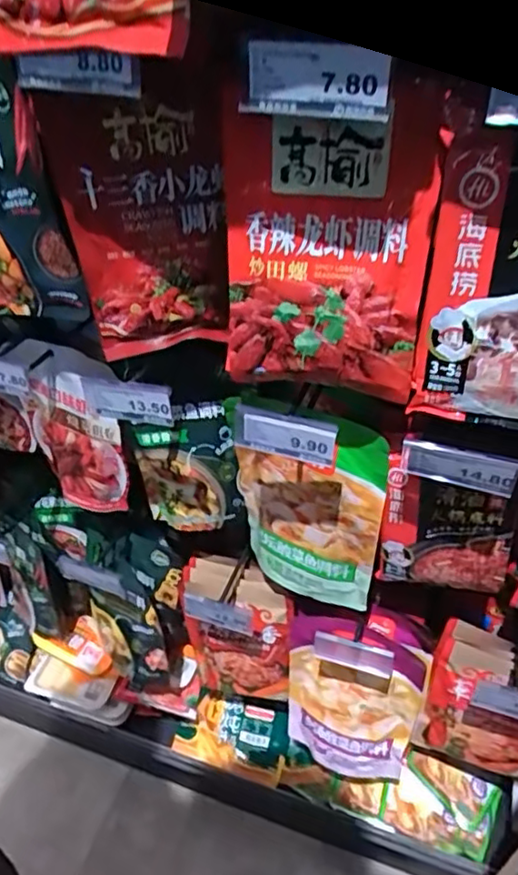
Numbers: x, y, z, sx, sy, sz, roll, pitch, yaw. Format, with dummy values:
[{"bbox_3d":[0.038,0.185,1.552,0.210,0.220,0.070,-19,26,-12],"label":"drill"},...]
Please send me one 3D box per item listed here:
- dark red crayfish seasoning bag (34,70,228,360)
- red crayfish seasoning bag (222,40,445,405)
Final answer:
[{"bbox_3d":[-0.107,-0.196,0.576,0.149,0.250,0.042,0,40,3],"label":"dark red crayfish seasoning bag"},{"bbox_3d":[0.050,-0.153,0.508,0.172,0.246,0.048,10,31,15],"label":"red crayfish seasoning bag"}]

